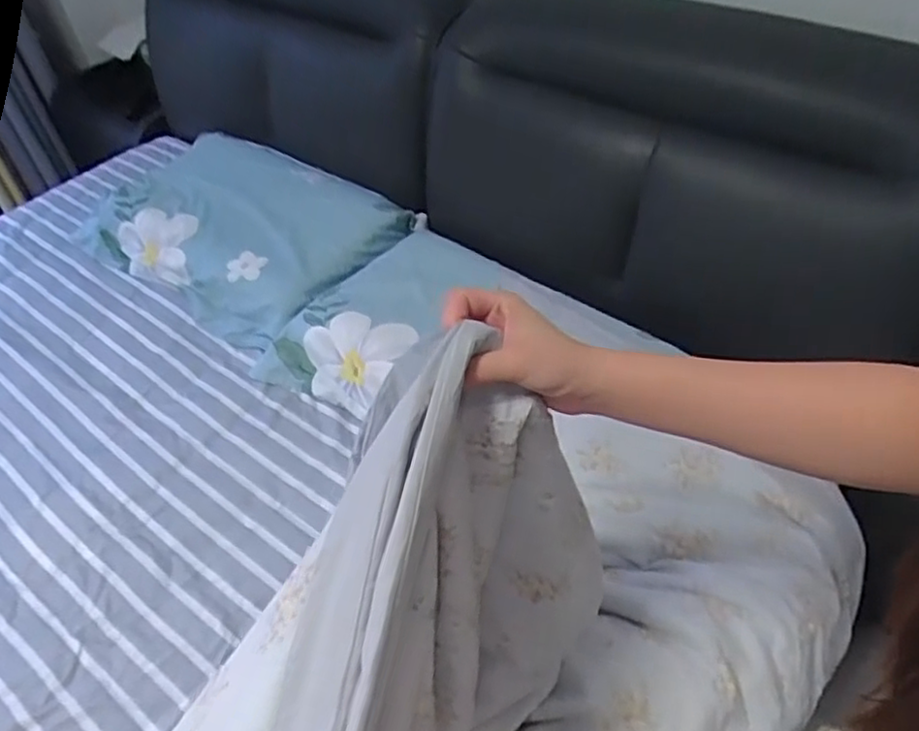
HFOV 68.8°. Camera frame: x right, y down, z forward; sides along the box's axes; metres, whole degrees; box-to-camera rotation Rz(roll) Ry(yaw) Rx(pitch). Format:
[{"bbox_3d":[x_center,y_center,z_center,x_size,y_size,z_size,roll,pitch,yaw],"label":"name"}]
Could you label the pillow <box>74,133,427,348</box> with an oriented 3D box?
[{"bbox_3d":[-0.488,-0.307,1.412,0.688,0.113,0.408,27,54,26],"label":"pillow"}]

